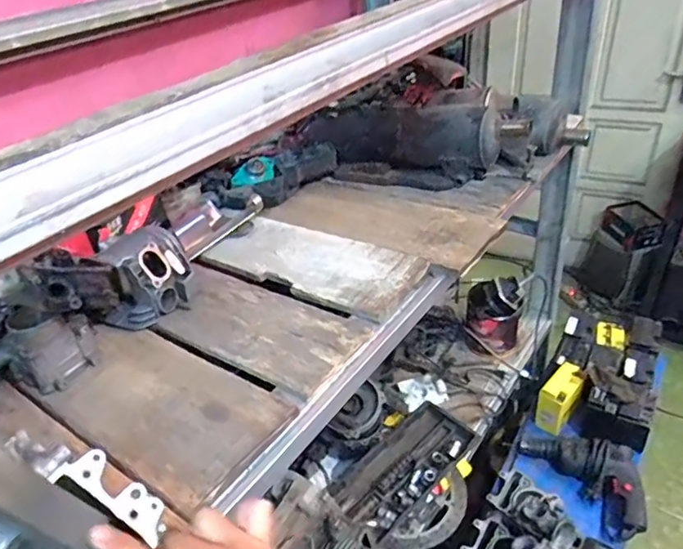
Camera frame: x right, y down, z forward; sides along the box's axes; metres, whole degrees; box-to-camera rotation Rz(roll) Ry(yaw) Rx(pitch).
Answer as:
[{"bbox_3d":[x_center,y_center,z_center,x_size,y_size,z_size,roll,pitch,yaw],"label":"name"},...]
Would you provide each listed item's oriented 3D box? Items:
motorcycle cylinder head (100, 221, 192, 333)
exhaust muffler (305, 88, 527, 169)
[{"bbox_3d":[-0.299,0.003,0.834,0.138,0.104,0.104,-19,37,-18],"label":"motorcycle cylinder head"},{"bbox_3d":[0.132,-0.282,1.084,0.433,0.105,0.121,8,37,19],"label":"exhaust muffler"}]

